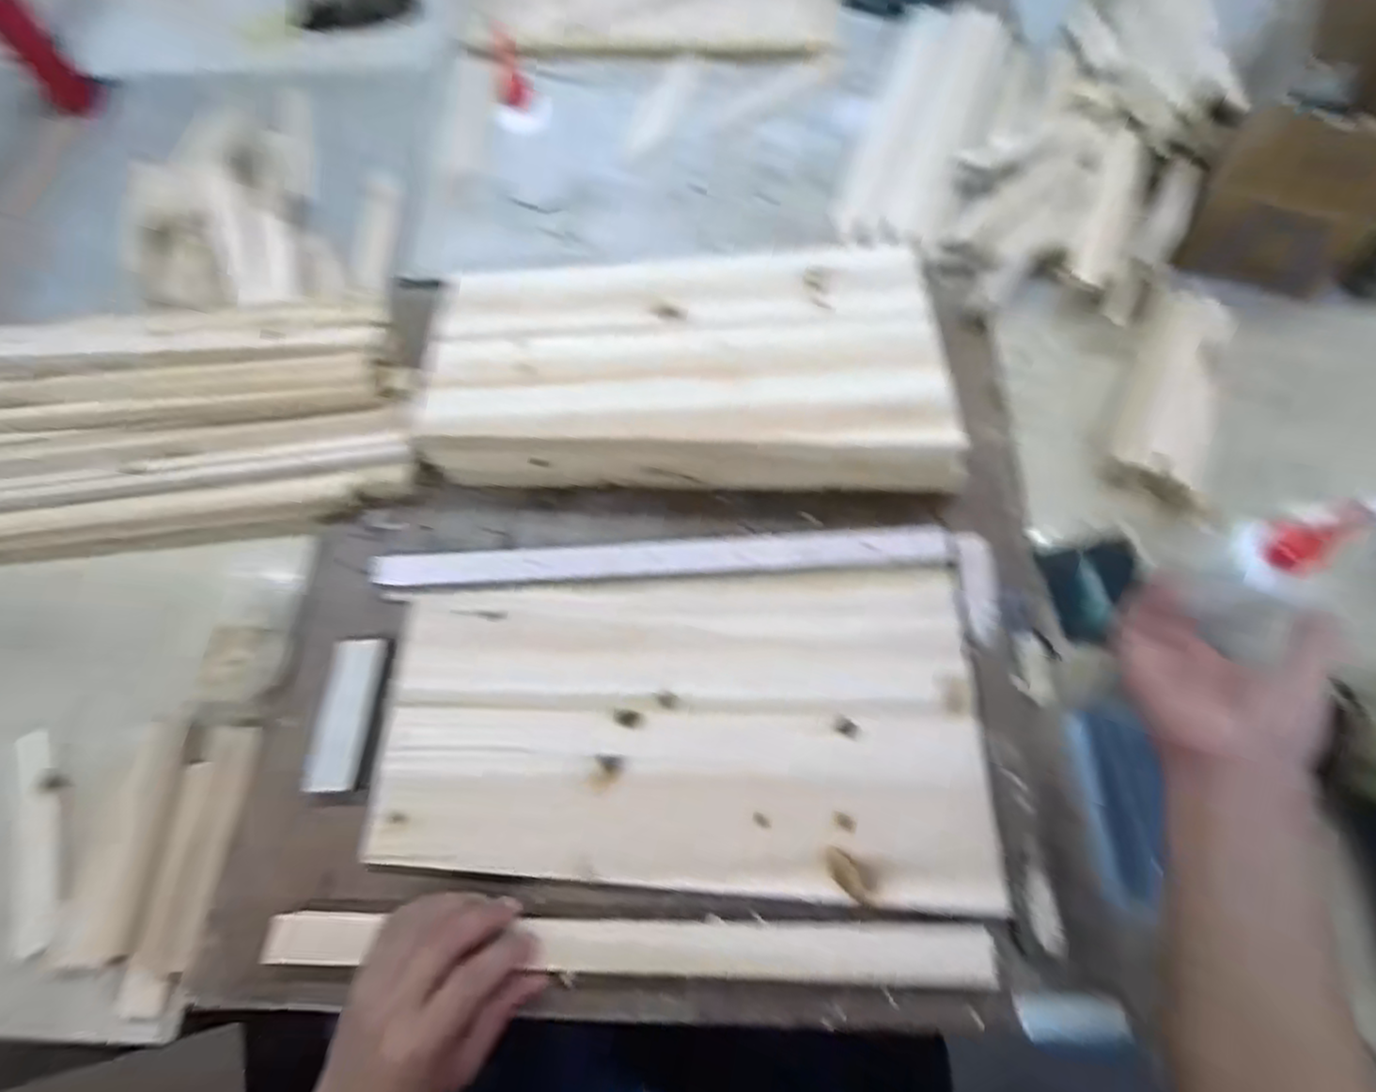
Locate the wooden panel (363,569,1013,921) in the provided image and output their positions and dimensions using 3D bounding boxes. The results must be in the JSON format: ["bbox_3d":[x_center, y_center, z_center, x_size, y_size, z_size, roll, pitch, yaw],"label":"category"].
[{"bbox_3d":[-0.007,0.143,0.494,0.427,0.013,0.201,0,66,2],"label":"wooden panel"}]

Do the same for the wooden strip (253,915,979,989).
[{"bbox_3d":[-0.040,0.258,0.439,0.453,0.021,0.033,1,66,1],"label":"wooden strip"}]

